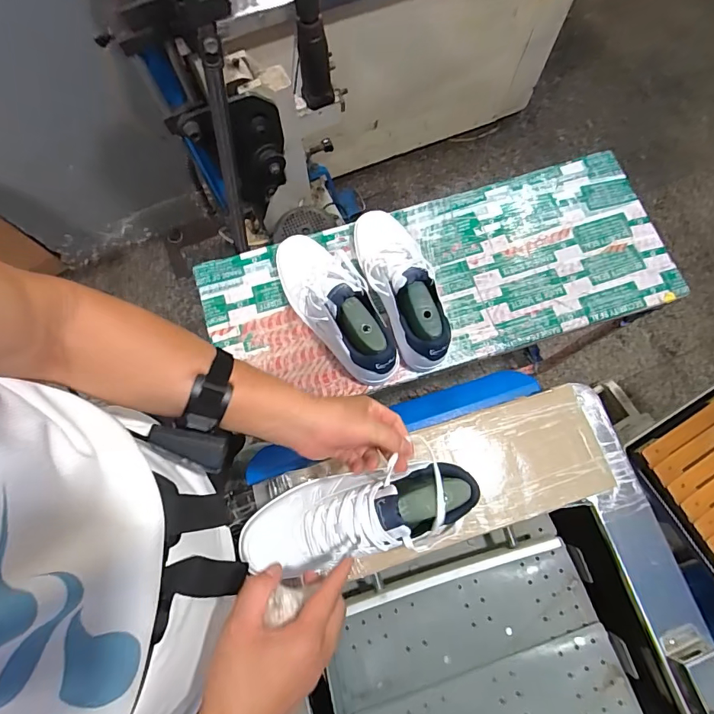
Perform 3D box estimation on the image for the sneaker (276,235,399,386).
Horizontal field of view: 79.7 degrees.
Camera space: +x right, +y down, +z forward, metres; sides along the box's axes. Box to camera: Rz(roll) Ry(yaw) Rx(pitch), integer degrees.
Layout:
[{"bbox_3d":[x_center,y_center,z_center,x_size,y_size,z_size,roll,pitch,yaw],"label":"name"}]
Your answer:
[{"bbox_3d":[-0.041,-0.088,0.695,0.097,0.133,0.292,-39,78,-9],"label":"sneaker"}]

